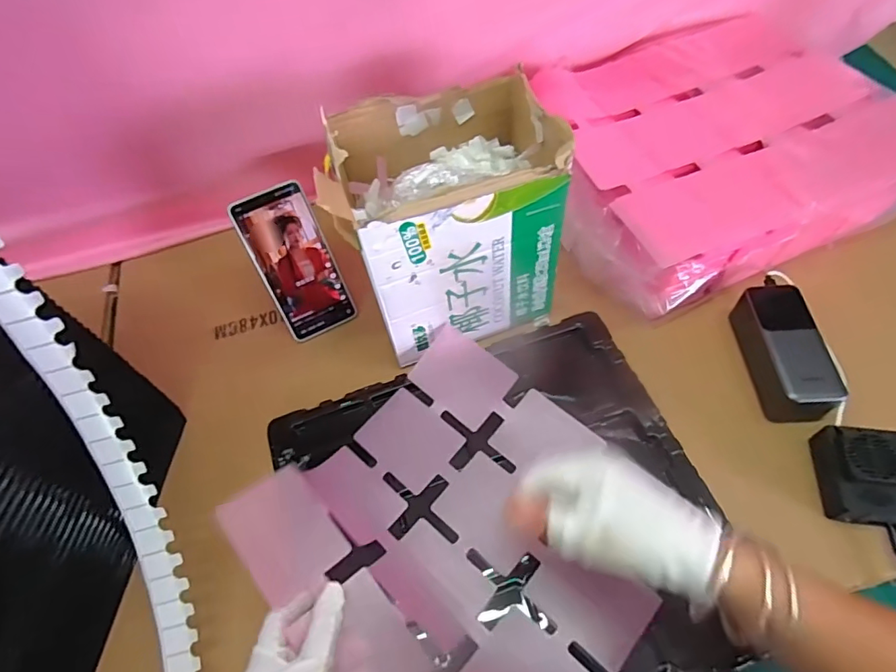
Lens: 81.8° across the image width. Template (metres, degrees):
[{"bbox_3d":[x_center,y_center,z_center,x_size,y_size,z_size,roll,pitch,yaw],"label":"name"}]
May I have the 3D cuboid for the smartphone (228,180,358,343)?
[{"bbox_3d":[-0.161,-0.076,0.557,0.076,0.163,0.008,-27,29,-14],"label":"smartphone"}]

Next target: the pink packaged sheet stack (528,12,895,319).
[{"bbox_3d":[0.305,-0.207,0.593,0.362,0.116,0.297,-19,58,-6],"label":"pink packaged sheet stack"}]

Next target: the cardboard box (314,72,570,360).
[{"bbox_3d":[0.004,-0.113,0.514,0.196,0.199,0.158,-23,58,-9],"label":"cardboard box"}]

